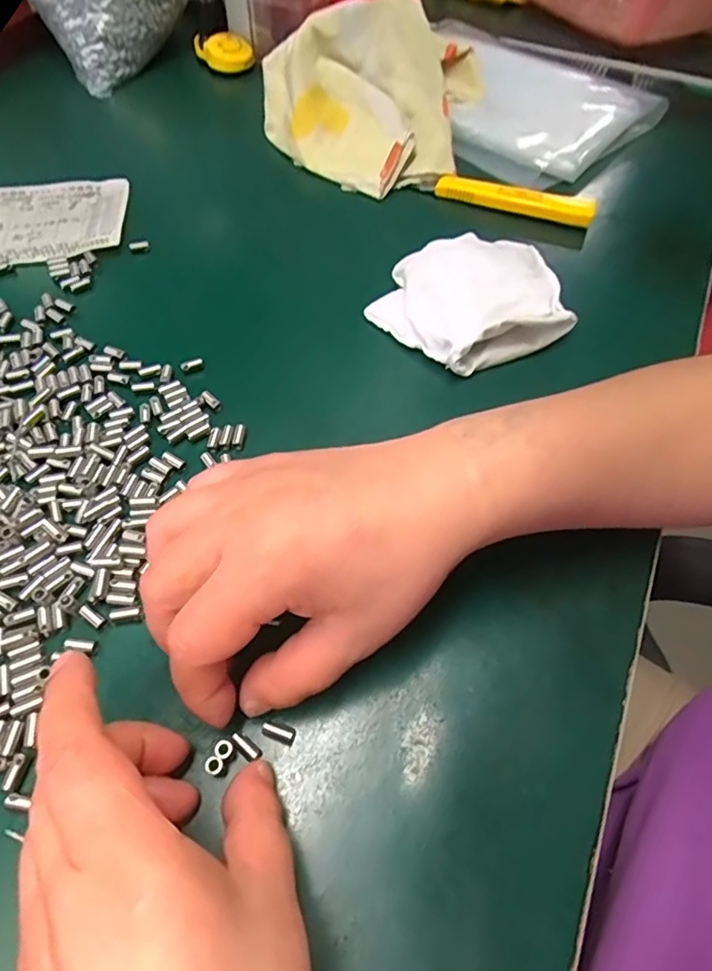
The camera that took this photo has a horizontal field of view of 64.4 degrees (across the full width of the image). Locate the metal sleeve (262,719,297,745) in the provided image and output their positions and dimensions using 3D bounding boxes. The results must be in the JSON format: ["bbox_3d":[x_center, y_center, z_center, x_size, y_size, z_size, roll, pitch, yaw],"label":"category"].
[{"bbox_3d":[-0.030,0.096,0.221,0.013,0.005,0.007,19,58,9],"label":"metal sleeve"}]

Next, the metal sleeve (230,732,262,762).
[{"bbox_3d":[-0.042,0.100,0.217,0.013,0.005,0.006,38,63,19],"label":"metal sleeve"}]

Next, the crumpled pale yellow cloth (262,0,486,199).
[{"bbox_3d":[0.009,-0.306,0.434,0.166,0.066,0.167,8,57,2],"label":"crumpled pale yellow cloth"}]

